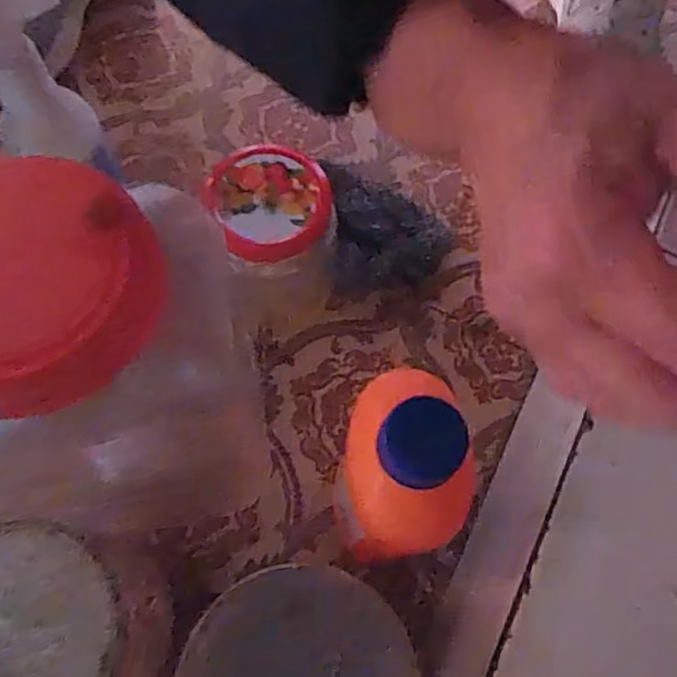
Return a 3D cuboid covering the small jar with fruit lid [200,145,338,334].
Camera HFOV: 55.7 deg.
[{"bbox_3d":[-0.042,-0.055,0.406,0.067,0.120,0.067,1,68,-2],"label":"small jar with fruit lid"}]

